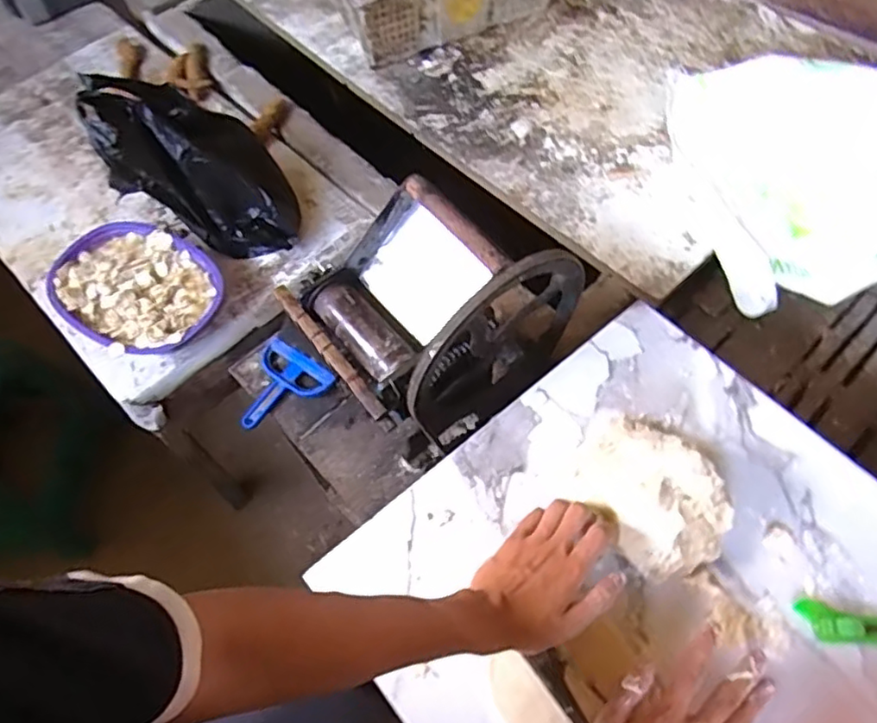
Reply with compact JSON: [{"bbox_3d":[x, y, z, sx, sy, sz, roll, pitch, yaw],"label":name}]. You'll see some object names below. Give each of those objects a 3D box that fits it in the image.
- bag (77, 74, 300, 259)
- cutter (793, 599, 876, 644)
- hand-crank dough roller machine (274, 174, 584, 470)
[{"bbox_3d":[-0.397,-0.325,1.033,0.235,0.251,0.217,-26,64,-10],"label":"bag"},{"bbox_3d":[0.400,0.238,0.559,0.146,0.009,0.034,5,63,6],"label":"cutter"},{"bbox_3d":[-0.004,-0.055,0.807,0.293,0.323,0.237,-36,66,-15],"label":"hand-crank dough roller machine"}]

